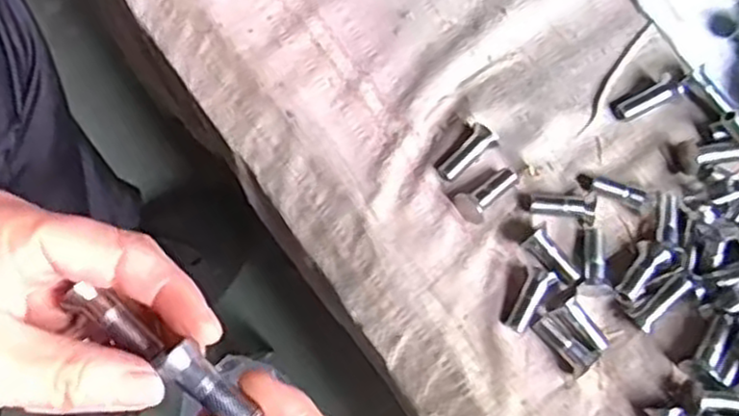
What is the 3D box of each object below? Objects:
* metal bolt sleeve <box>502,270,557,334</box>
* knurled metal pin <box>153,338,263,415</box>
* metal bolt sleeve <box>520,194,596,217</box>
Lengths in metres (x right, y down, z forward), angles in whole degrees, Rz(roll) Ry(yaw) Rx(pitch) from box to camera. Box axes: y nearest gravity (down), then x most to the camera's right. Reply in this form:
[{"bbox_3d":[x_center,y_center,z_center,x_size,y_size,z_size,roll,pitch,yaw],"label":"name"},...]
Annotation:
[{"bbox_3d":[0.085,0.048,0.384,0.013,0.010,0.036,34,75,7],"label":"metal bolt sleeve"},{"bbox_3d":[-0.050,0.059,0.233,0.038,0.012,0.011,42,75,-6],"label":"knurled metal pin"},{"bbox_3d":[0.103,-0.002,0.400,0.038,0.009,0.010,9,74,0],"label":"metal bolt sleeve"}]

